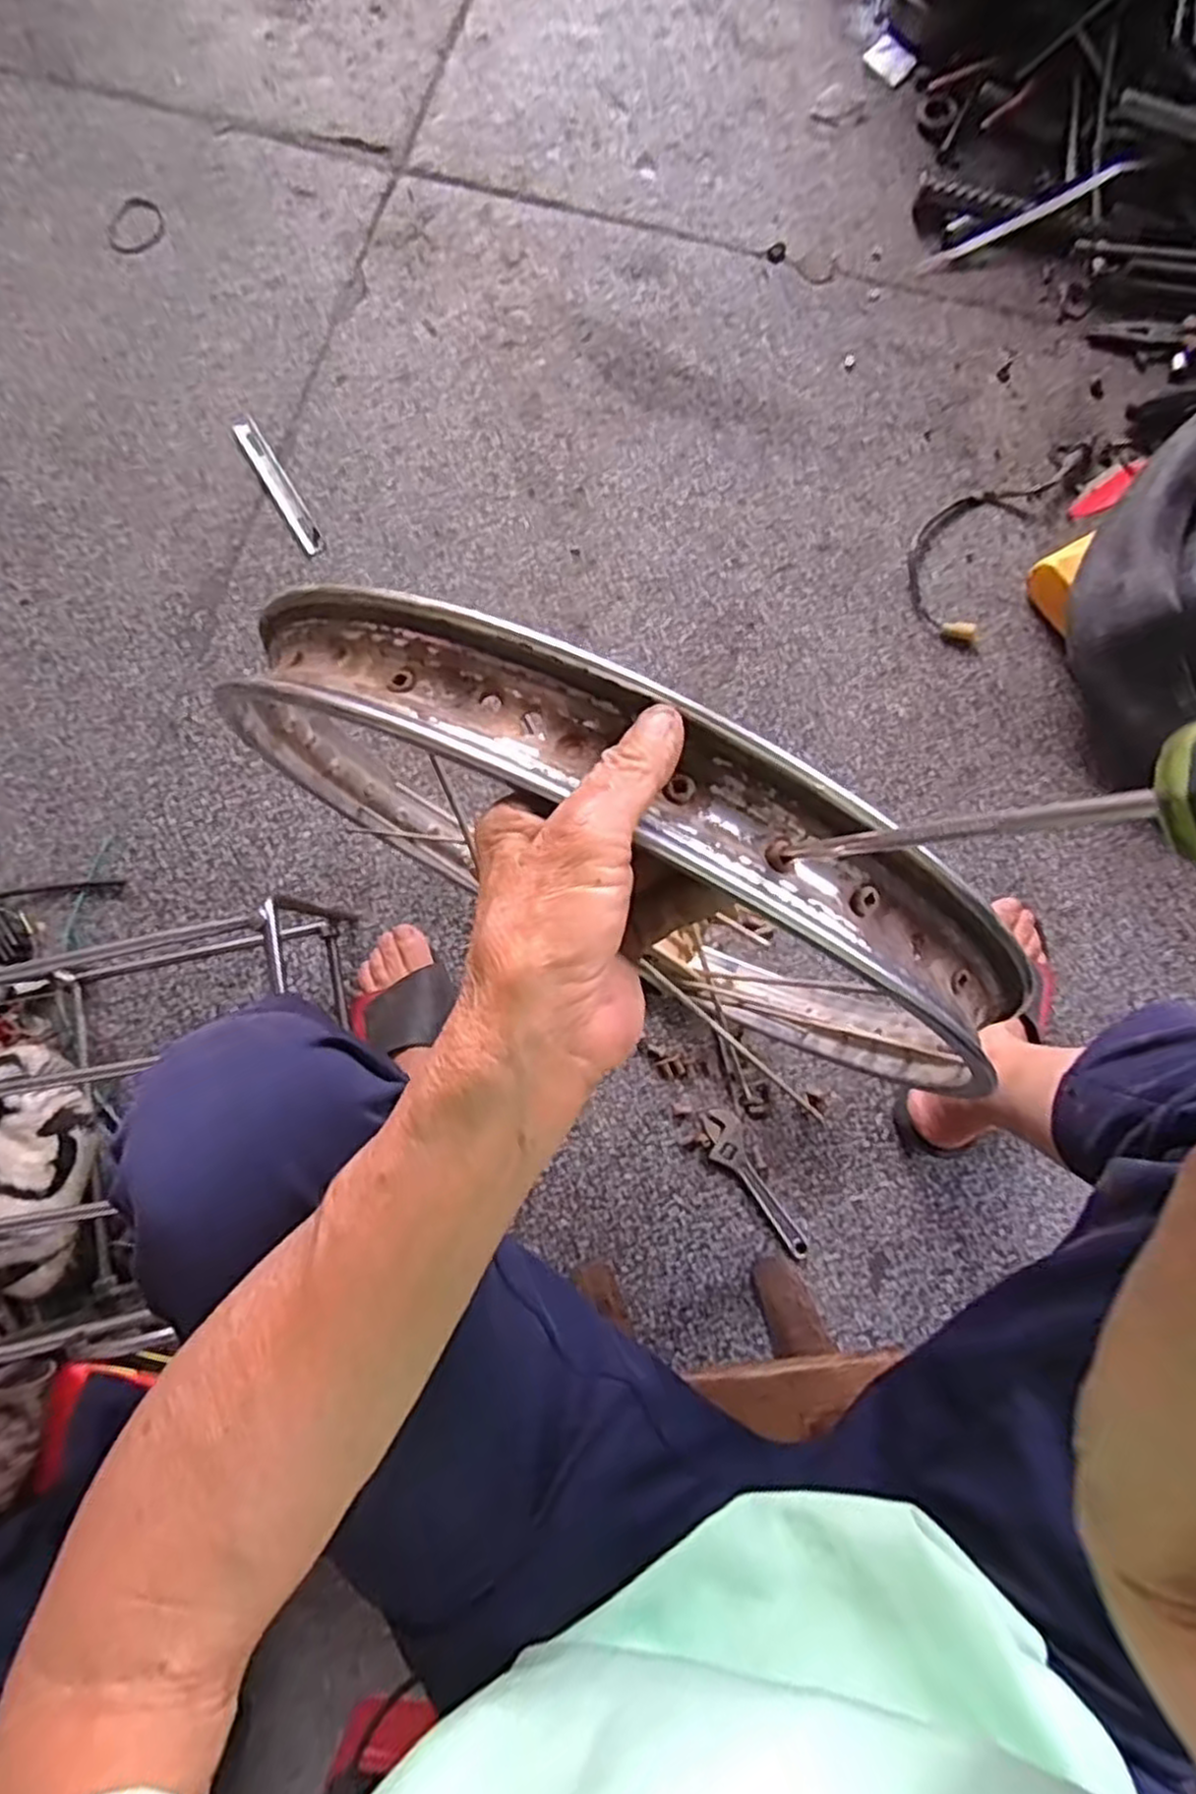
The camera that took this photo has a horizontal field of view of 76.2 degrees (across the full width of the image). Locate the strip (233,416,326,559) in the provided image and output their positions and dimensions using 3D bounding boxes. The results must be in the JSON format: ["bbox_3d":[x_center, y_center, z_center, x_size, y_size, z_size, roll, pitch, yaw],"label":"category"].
[{"bbox_3d":[-0.321,-0.414,0.769,0.023,0.004,0.165,-30,81,-6],"label":"strip"}]

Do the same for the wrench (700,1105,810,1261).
[{"bbox_3d":[0.136,0.253,0.668,0.034,0.009,0.144,-29,81,-6],"label":"wrench"}]

